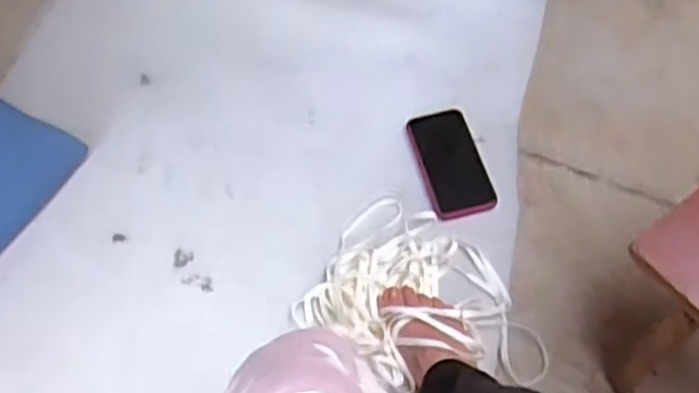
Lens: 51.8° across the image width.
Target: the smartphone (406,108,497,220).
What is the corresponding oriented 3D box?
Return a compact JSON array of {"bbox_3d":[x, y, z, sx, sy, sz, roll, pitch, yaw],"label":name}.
[{"bbox_3d":[0.134,-0.047,0.951,0.083,0.009,0.162,-13,58,-4],"label":"smartphone"}]

